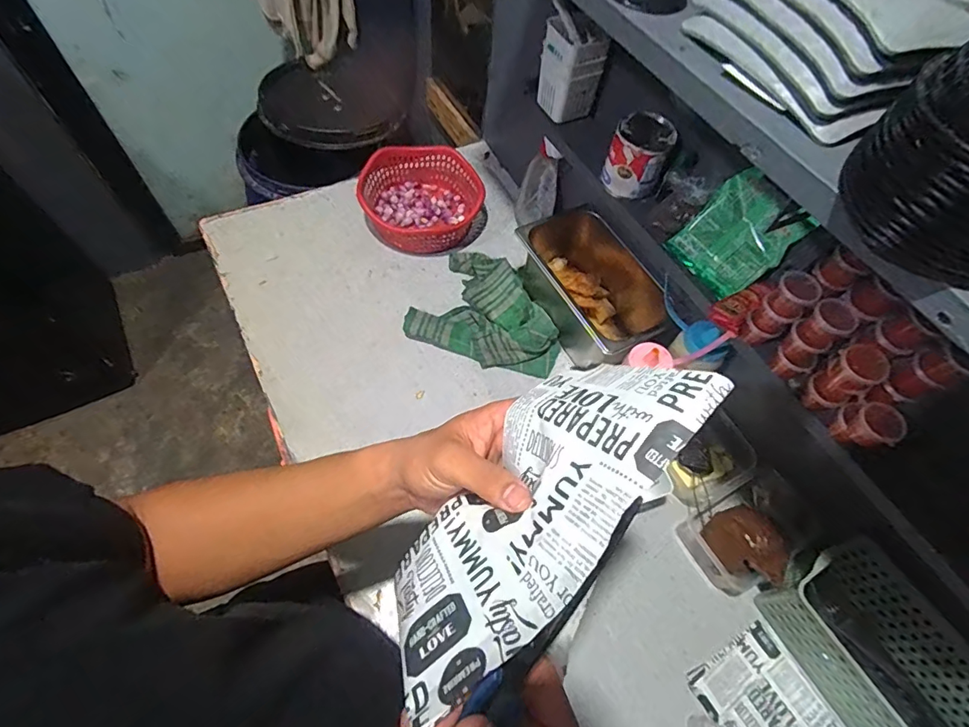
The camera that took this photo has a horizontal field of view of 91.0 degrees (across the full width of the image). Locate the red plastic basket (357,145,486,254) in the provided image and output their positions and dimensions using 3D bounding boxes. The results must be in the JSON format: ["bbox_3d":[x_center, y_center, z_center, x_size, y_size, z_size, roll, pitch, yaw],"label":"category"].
[{"bbox_3d":[-0.121,-0.323,0.922,0.222,0.068,0.222,-4,62,-6],"label":"red plastic basket"}]

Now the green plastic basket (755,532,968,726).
[{"bbox_3d":[0.487,0.364,0.564,0.131,0.112,0.277,-26,66,-17],"label":"green plastic basket"}]

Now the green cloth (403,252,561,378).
[{"bbox_3d":[0.018,-0.092,0.822,0.247,0.037,0.198,21,62,7],"label":"green cloth"}]

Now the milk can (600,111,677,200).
[{"bbox_3d":[0.206,-0.277,0.632,0.075,0.086,0.081,3,61,-5],"label":"milk can"}]

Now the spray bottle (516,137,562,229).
[{"bbox_3d":[0.106,-0.344,0.893,0.071,0.194,0.070,12,61,3],"label":"spray bottle"}]

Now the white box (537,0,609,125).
[{"bbox_3d":[0.125,-0.427,0.680,0.076,0.128,0.069,-25,67,-18],"label":"white box"}]

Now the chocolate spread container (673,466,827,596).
[{"bbox_3d":[0.370,0.234,0.656,0.157,0.067,0.112,-26,66,-17],"label":"chocolate spread container"}]

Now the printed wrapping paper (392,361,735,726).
[{"bbox_3d":[0.028,0.081,0.286,0.222,0.126,0.020,-49,117,-4],"label":"printed wrapping paper"}]

